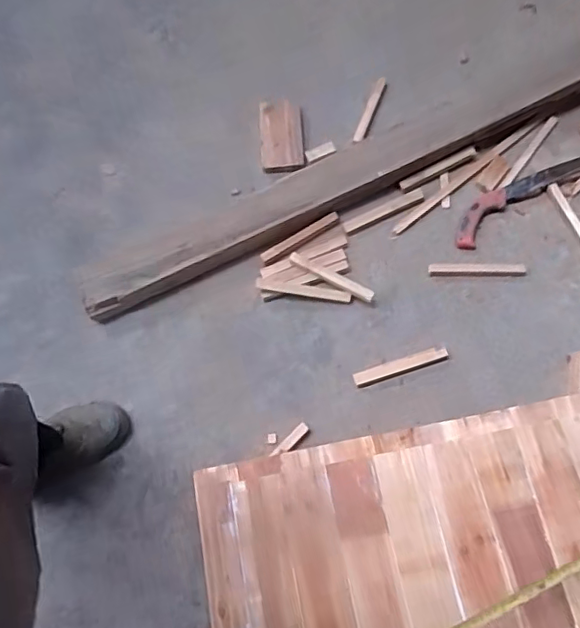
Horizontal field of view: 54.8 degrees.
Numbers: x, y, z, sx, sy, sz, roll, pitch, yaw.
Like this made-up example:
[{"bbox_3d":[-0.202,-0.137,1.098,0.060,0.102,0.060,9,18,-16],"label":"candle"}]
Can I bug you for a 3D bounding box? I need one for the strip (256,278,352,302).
[{"bbox_3d":[0.025,-0.044,1.066,0.177,0.008,0.020,8,70,6],"label":"strip"}]

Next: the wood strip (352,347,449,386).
[{"bbox_3d":[0.199,0.093,1.008,0.174,0.023,0.024,-18,70,-4],"label":"wood strip"}]

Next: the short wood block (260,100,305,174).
[{"bbox_3d":[-0.017,-0.374,1.182,0.088,0.018,0.177,-3,68,0],"label":"short wood block"}]

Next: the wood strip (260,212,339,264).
[{"bbox_3d":[0.022,-0.150,1.096,0.171,0.015,0.022,-30,71,-8],"label":"wood strip"}]

